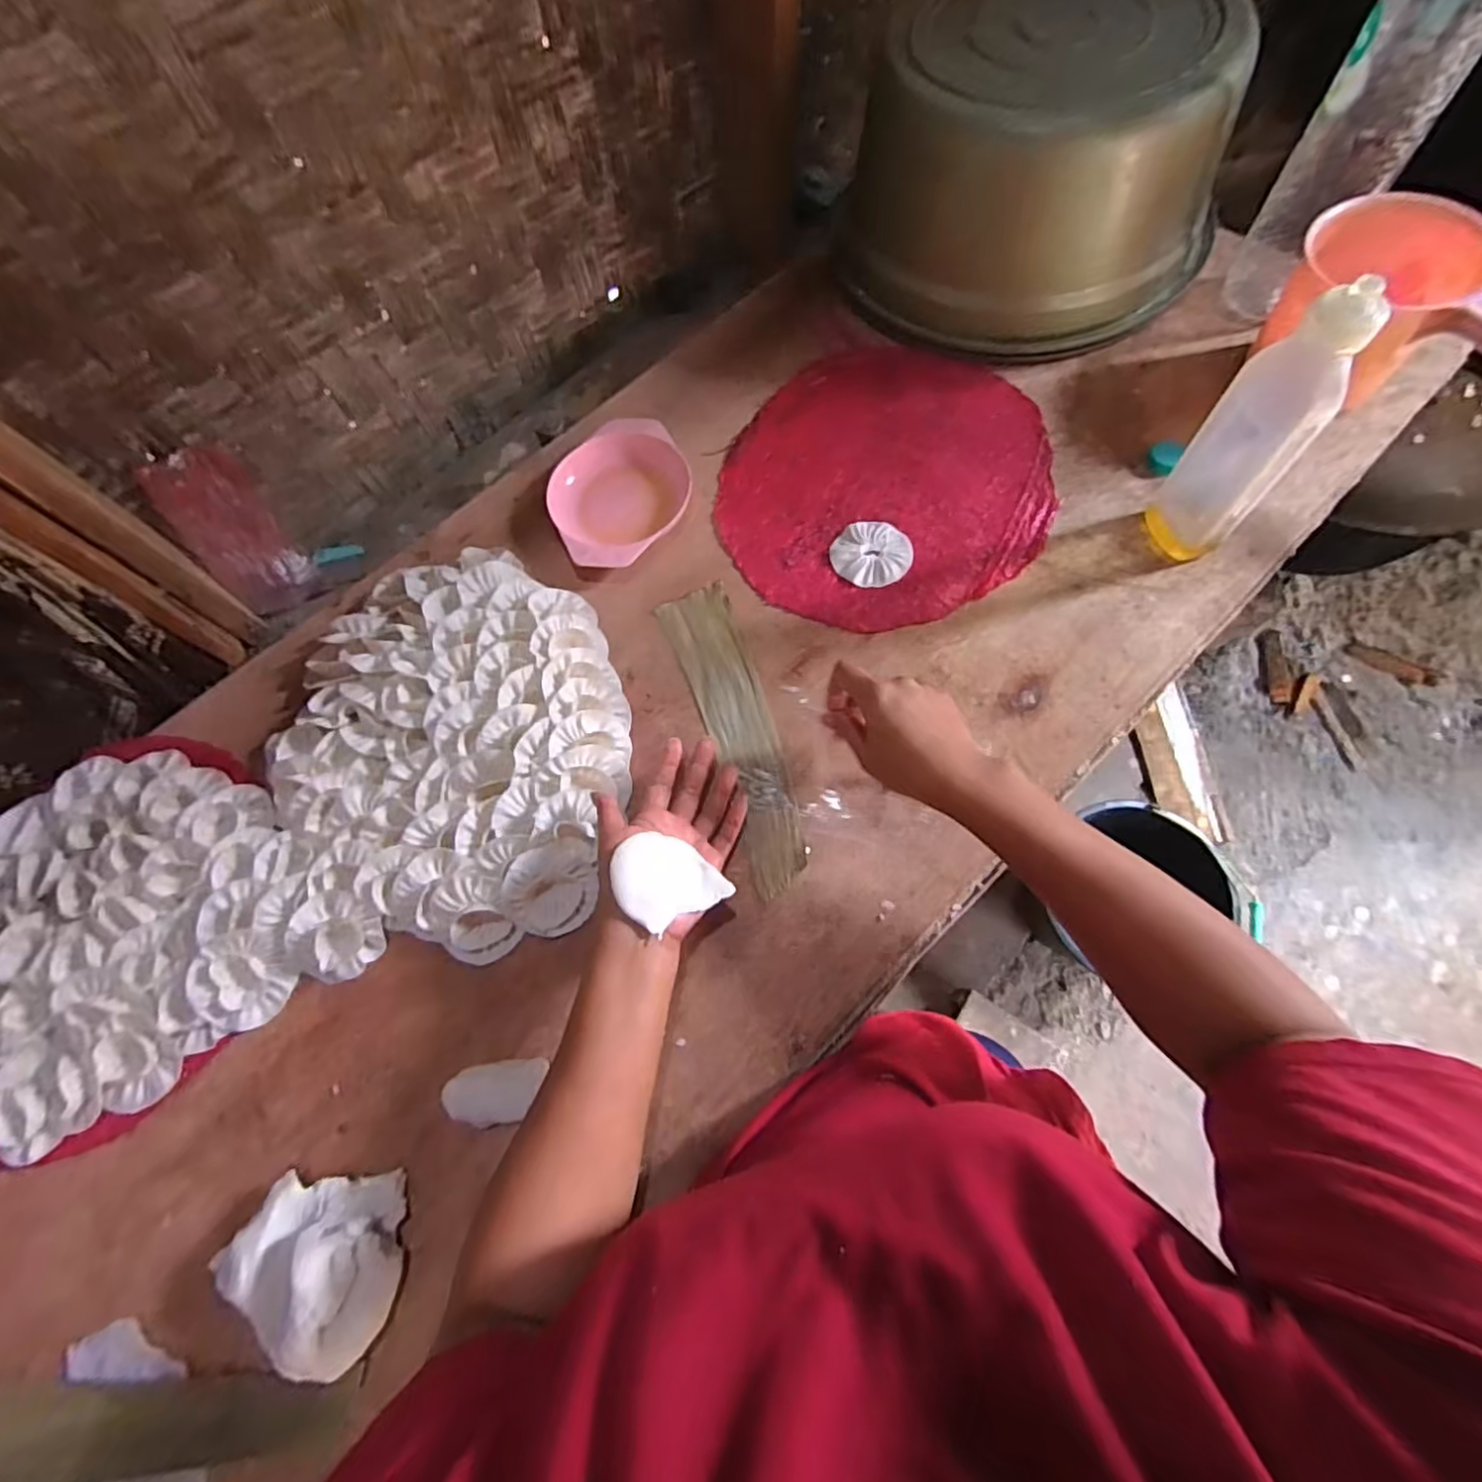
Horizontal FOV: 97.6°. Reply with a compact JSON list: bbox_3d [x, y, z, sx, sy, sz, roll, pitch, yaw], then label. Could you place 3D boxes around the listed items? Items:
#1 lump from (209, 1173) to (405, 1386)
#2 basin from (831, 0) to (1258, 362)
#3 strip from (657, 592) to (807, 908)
[{"bbox_3d":[-0.277,0.334,0.424,0.120,0.067,0.096,26,73,16],"label":"lump"},{"bbox_3d":[0.313,-0.597,0.670,0.345,0.189,0.345,-2,68,5],"label":"basin"},{"bbox_3d":[-0.002,-0.016,0.576,0.063,0.010,0.294,-21,67,-2],"label":"strip"}]

